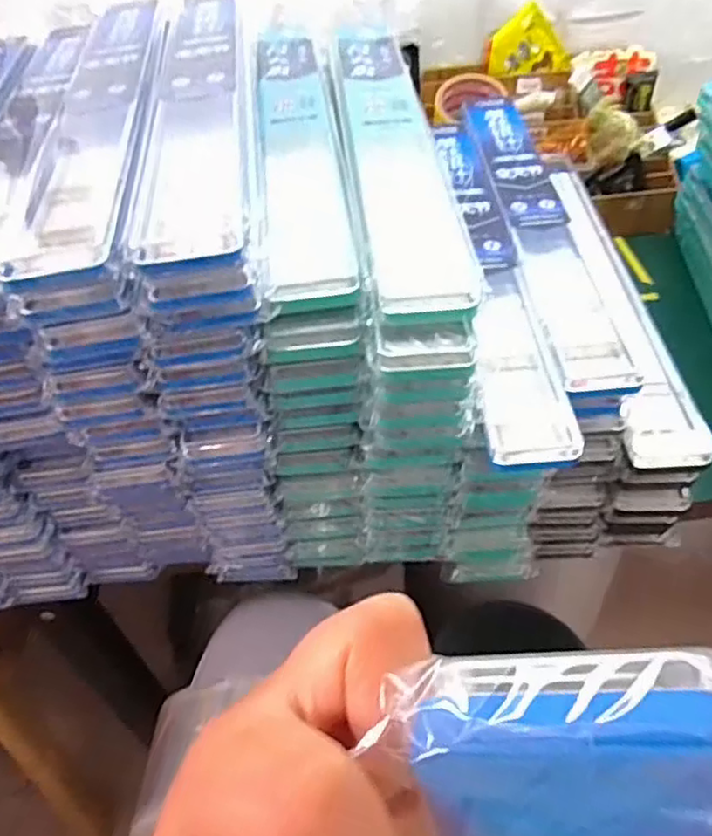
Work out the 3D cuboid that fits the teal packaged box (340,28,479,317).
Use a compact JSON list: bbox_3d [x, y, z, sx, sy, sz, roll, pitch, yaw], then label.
[{"bbox_3d":[0.026,-0.213,0.505,0.063,0.022,0.417,-6,46,0],"label":"teal packaged box"}]

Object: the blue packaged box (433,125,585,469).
[{"bbox_3d":[0.099,-0.130,0.535,0.055,0.023,0.417,-4,46,1],"label":"blue packaged box"}]

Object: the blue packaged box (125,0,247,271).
[{"bbox_3d":[-0.107,-0.228,0.468,0.058,0.018,0.413,-7,46,-2],"label":"blue packaged box"}]

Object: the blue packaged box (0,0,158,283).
[{"bbox_3d":[-0.173,-0.222,0.462,0.057,0.017,0.388,-9,46,-3],"label":"blue packaged box"}]

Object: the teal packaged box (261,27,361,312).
[{"bbox_3d":[-0.045,-0.223,0.521,0.054,0.021,0.440,-7,46,-1],"label":"teal packaged box"}]

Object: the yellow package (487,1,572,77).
[{"bbox_3d":[0.220,-0.473,0.839,0.099,0.073,0.019,-4,46,2],"label":"yellow package"}]

